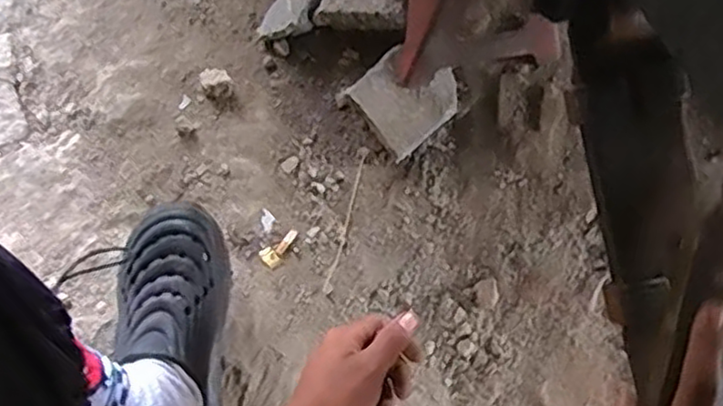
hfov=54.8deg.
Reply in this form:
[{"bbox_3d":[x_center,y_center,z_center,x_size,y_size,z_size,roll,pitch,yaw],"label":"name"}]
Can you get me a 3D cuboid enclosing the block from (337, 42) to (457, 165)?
[{"bbox_3d":[0.047,-0.115,0.783,0.107,0.043,0.108,-37,75,-9],"label":"block"}]

